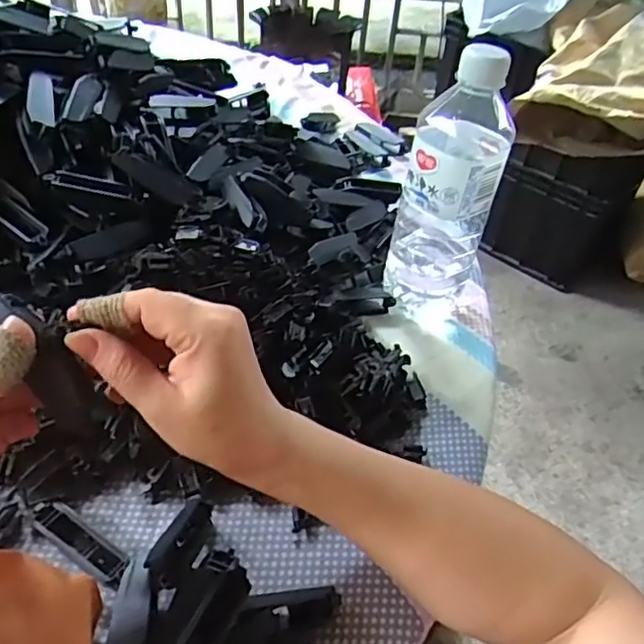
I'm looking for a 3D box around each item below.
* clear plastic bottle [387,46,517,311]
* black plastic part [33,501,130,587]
[{"bbox_3d":[0.097,-0.100,0.463,0.068,0.201,0.068,17,46,10],"label":"clear plastic bottle"},{"bbox_3d":[-0.137,0.124,0.349,0.071,0.010,0.017,28,49,20],"label":"black plastic part"}]

